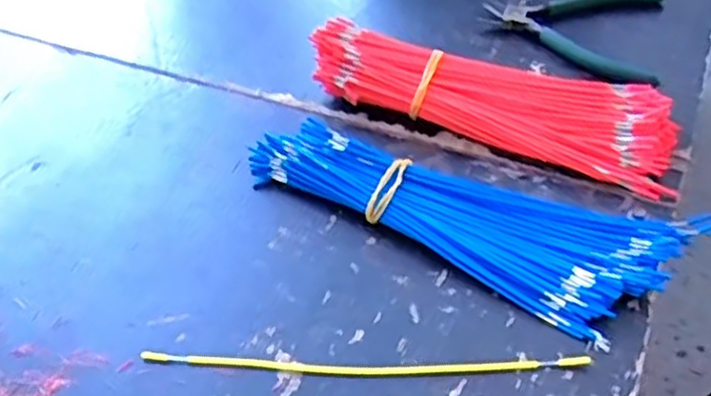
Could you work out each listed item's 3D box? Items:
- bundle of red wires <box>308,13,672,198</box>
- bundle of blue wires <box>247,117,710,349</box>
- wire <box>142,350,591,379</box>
[{"bbox_3d":[0.091,-0.071,0.507,0.252,0.041,0.076,18,48,21],"label":"bundle of red wires"},{"bbox_3d":[0.059,0.006,0.447,0.262,0.021,0.098,19,49,22],"label":"bundle of blue wires"},{"bbox_3d":[0.003,0.086,0.382,0.227,0.004,0.013,0,50,5],"label":"wire"}]

